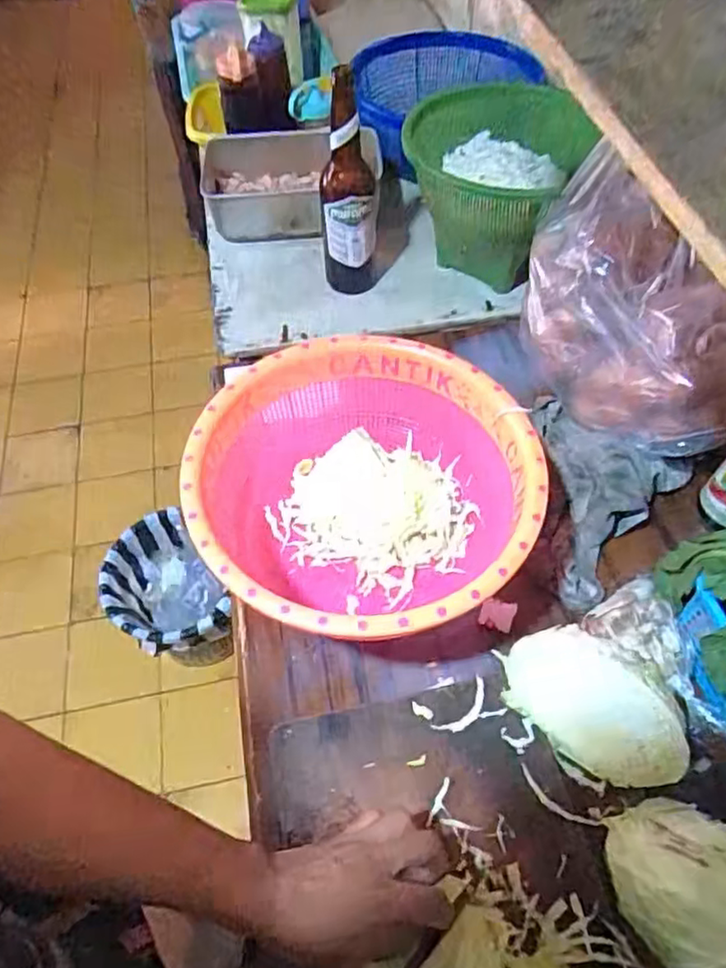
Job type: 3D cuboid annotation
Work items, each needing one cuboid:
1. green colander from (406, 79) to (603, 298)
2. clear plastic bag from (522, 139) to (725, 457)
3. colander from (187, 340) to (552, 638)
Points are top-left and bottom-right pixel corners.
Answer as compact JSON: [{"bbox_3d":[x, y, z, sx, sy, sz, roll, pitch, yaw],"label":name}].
[{"bbox_3d":[0.179,-0.419,0.897,0.239,0.168,0.295,6,56,5],"label":"green colander"},{"bbox_3d":[0.291,-0.182,0.699,0.114,0.194,0.309,-21,58,-13],"label":"clear plastic bag"},{"bbox_3d":[0.002,0.024,0.630,0.308,0.153,0.307,0,56,1],"label":"colander"}]

